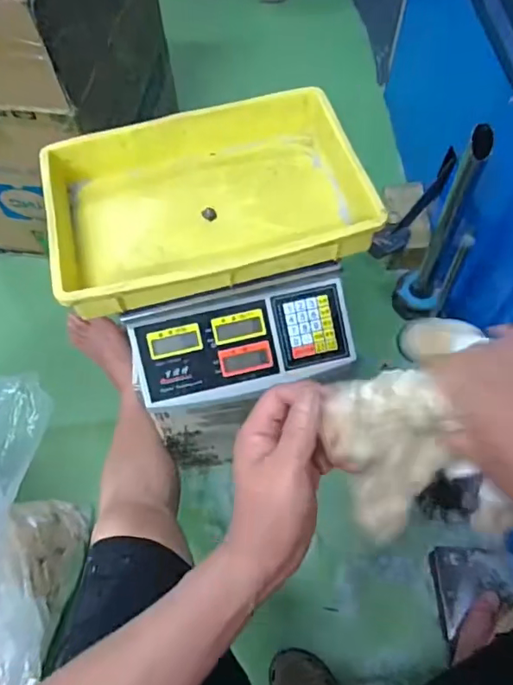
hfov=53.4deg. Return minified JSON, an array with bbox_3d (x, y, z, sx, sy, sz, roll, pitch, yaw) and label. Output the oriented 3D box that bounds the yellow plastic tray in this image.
[{"bbox_3d":[-0.061,-0.173,0.614,0.356,0.065,0.248,-13,62,-6],"label":"yellow plastic tray"}]

